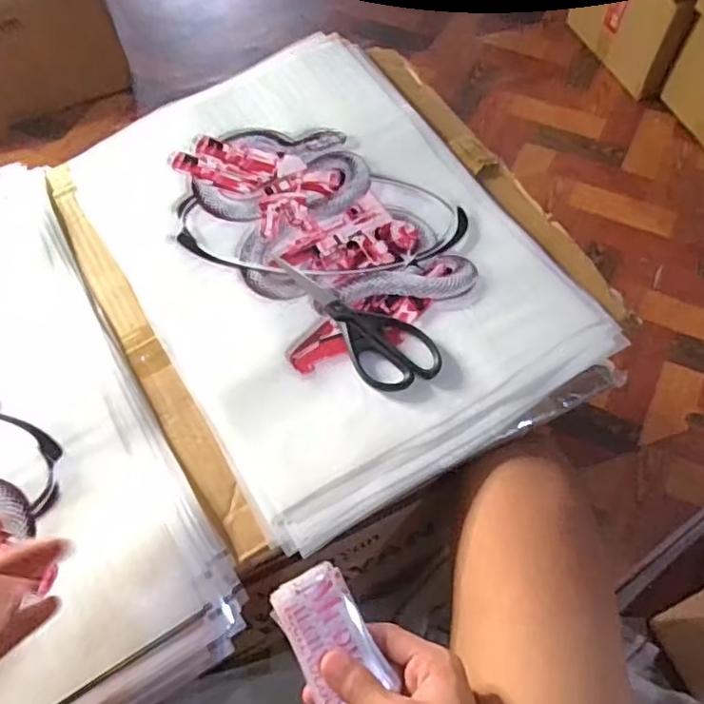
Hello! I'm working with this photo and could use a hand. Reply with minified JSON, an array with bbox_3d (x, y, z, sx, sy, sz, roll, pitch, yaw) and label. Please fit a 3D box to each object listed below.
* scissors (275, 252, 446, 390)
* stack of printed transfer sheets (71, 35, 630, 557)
[{"bbox_3d":[0.006,-0.038,0.559,0.068,0.006,0.183,-31,65,-12],"label":"scissors"},{"bbox_3d":[-0.027,-0.103,0.599,0.351,0.035,0.497,-30,65,-12],"label":"stack of printed transfer sheets"}]

